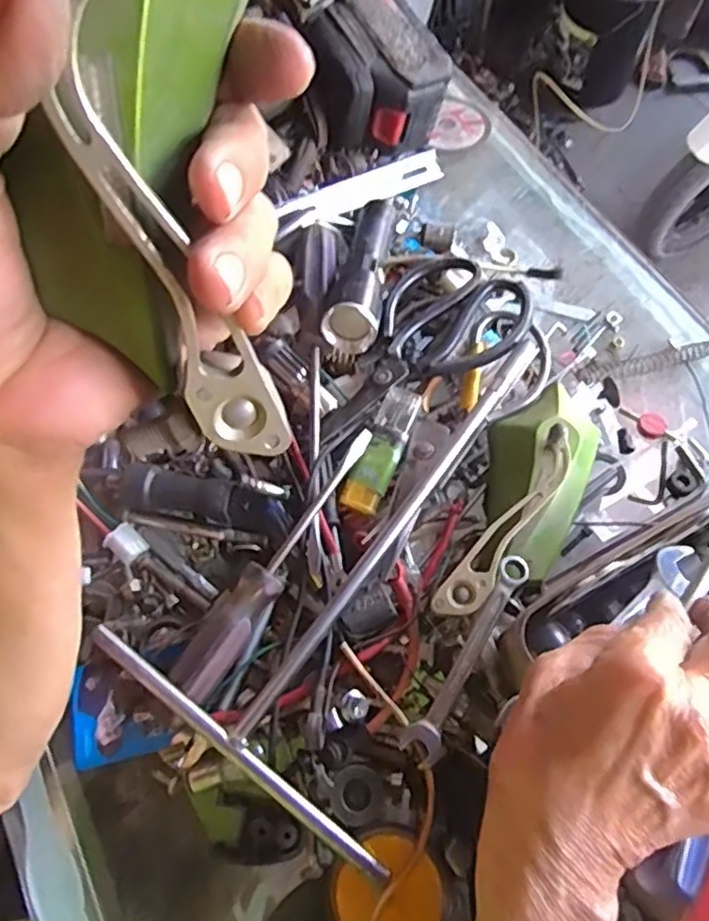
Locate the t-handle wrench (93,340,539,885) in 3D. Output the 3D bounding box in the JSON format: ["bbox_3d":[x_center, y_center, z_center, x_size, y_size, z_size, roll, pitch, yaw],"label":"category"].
[{"bbox_3d":[0.022,0.039,0.359,0.174,0.022,0.286,34,69,15],"label":"t-handle wrench"}]

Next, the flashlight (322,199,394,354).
[{"bbox_3d":[0.009,-0.130,0.432,0.031,0.031,0.142,9,52,5],"label":"flashlight"}]

